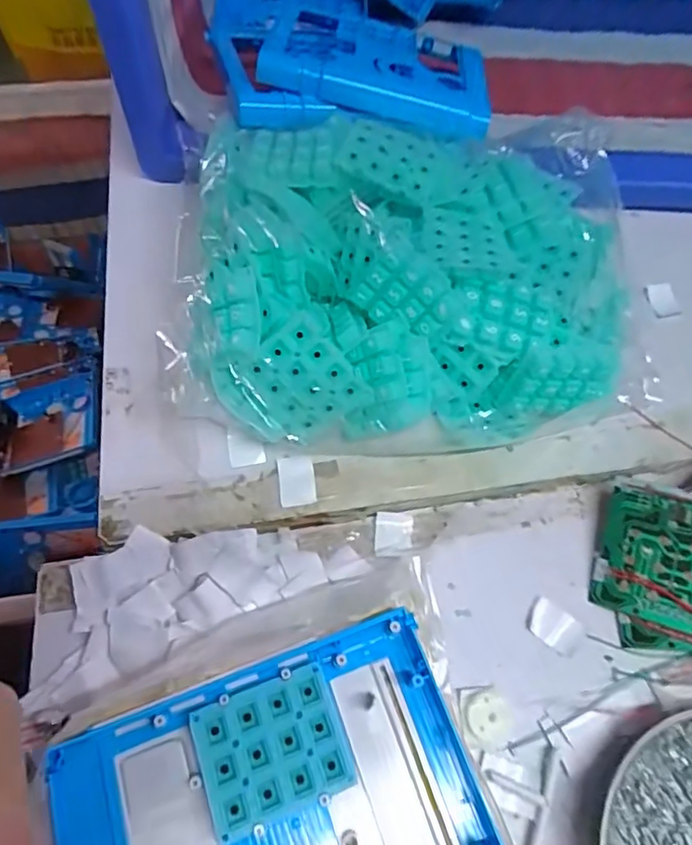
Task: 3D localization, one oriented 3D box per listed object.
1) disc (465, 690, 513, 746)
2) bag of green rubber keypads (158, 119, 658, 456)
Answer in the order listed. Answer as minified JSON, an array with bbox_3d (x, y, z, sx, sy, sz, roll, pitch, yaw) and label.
[{"bbox_3d":[0.072,0.148,0.276,0.022,0.005,0.024,1,63,-2],"label":"disc"},{"bbox_3d":[0.045,-0.097,0.342,0.282,0.069,0.221,-1,65,-3],"label":"bag of green rubber keypads"}]

